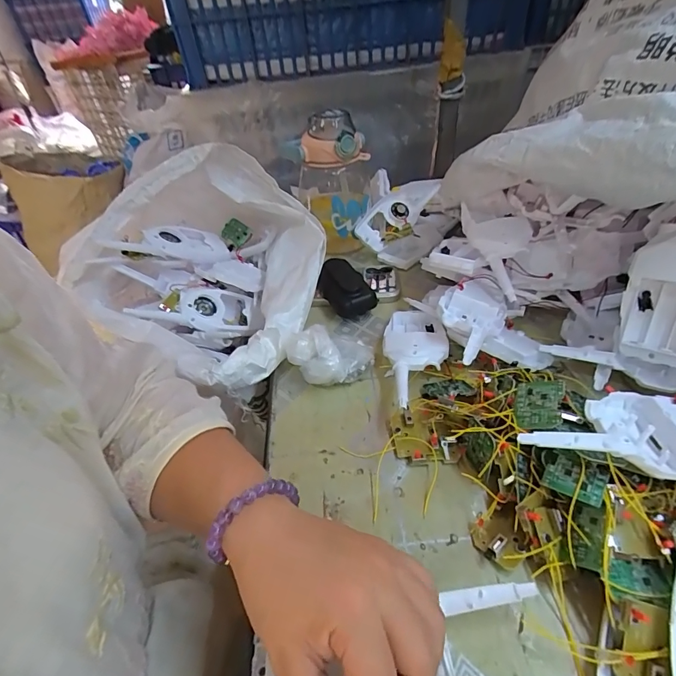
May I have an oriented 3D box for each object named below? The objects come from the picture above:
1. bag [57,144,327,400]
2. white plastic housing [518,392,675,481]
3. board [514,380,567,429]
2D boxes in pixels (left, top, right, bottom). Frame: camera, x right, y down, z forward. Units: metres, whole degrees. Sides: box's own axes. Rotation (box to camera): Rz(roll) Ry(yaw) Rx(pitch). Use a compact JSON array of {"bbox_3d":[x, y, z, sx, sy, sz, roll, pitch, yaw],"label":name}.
[{"bbox_3d":[-0.152,-0.102,0.483,0.309,0.161,0.227,23,48,30],"label":"bag"},{"bbox_3d":[0.195,0.062,0.268,0.150,0.032,0.063,-2,41,4],"label":"white plastic housing"},{"bbox_3d":[0.151,0.051,0.307,0.034,0.004,0.040,-5,51,43],"label":"board"}]

